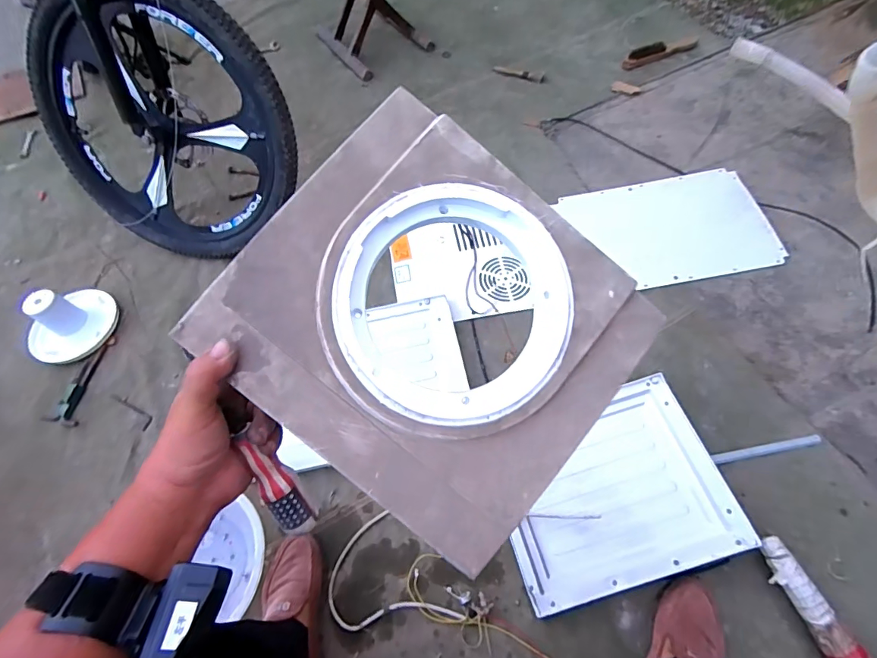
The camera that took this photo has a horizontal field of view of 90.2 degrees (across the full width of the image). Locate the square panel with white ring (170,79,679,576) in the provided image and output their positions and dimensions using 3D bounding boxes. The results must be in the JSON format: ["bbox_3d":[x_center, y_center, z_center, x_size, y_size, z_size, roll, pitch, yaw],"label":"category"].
[{"bbox_3d":[-0.003,-0.003,0.339,0.288,0.019,0.259,40,84,-2],"label":"square panel with white ring"}]

